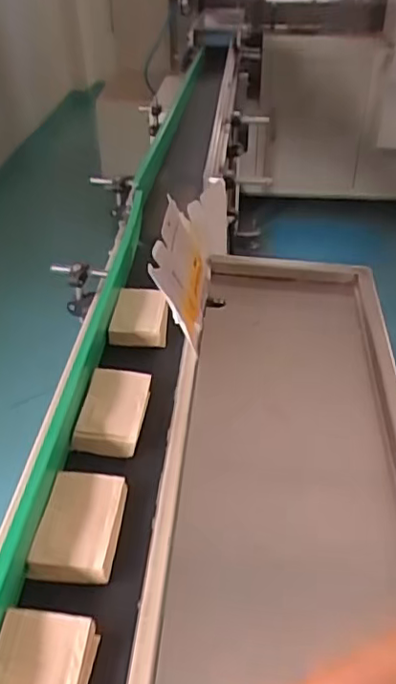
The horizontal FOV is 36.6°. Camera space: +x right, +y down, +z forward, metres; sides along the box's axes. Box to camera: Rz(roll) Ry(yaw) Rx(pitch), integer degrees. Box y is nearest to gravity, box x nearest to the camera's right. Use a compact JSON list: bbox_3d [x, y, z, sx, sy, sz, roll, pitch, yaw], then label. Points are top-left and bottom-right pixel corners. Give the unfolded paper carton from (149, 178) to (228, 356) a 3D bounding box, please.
[{"bbox_3d":[0.002,-0.147,0.905,0.040,0.166,0.390,-11,35,19],"label":"unfolded paper carton"}]

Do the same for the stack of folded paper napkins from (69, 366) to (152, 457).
[{"bbox_3d":[-0.097,0.077,0.690,0.071,0.029,0.114,4,39,5],"label":"stack of folded paper napkins"}]

